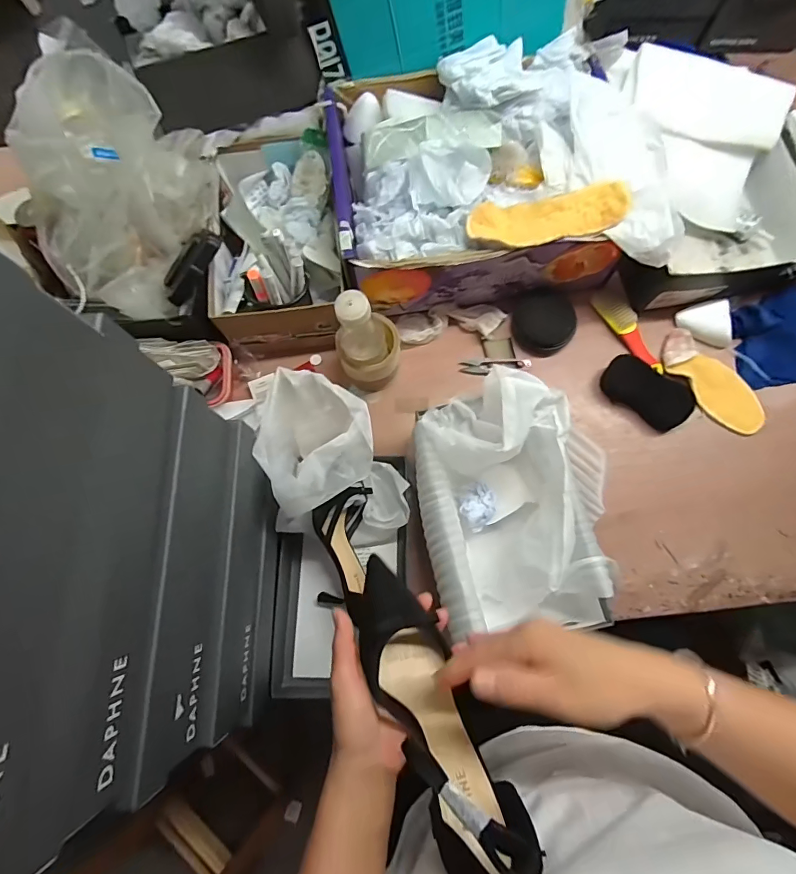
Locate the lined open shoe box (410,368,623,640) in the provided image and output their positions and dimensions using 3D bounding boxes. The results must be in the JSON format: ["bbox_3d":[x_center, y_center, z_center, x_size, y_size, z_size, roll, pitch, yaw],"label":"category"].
[{"bbox_3d":[0.128,0.079,0.524,0.191,0.143,0.287,-7,75,0],"label":"lined open shoe box"}]

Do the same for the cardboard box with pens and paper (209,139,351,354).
[{"bbox_3d":[-0.185,-0.303,0.650,0.177,0.140,0.313,-9,75,0],"label":"cardboard box with pens and paper"}]

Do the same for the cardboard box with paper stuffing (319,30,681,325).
[{"bbox_3d":[0.133,-0.369,0.630,0.427,0.165,0.340,-8,75,0],"label":"cardboard box with paper stuffing"}]

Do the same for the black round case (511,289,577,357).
[{"bbox_3d":[0.224,-0.174,0.663,0.082,0.042,0.084,0,75,2],"label":"black round case"}]

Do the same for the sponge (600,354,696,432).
[{"bbox_3d":[0.368,-0.068,0.641,0.128,0.033,0.068,36,79,10],"label":"sponge"}]

